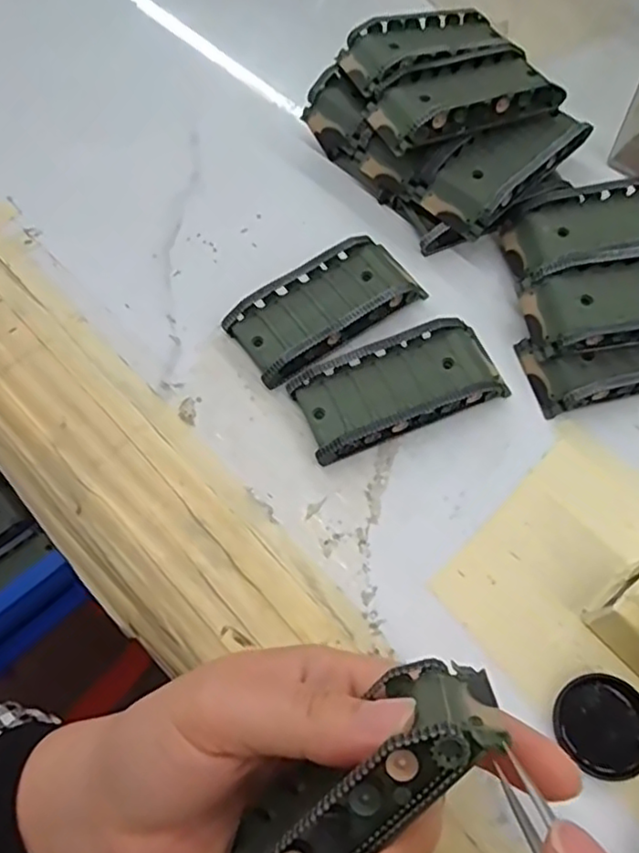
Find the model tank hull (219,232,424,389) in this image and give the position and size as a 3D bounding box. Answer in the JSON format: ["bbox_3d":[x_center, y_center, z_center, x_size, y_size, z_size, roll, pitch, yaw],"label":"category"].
[{"bbox_3d":[0.004,-0.060,0.324,0.094,0.019,0.046,-32,68,-14],"label":"model tank hull"}]

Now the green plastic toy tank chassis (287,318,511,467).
[{"bbox_3d":[0.038,-0.019,0.304,0.095,0.018,0.044,-20,66,-9],"label":"green plastic toy tank chassis"}]

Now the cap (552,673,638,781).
[{"bbox_3d":[0.108,0.113,0.243,0.035,0.008,0.035,0,64,1],"label":"cap"}]

